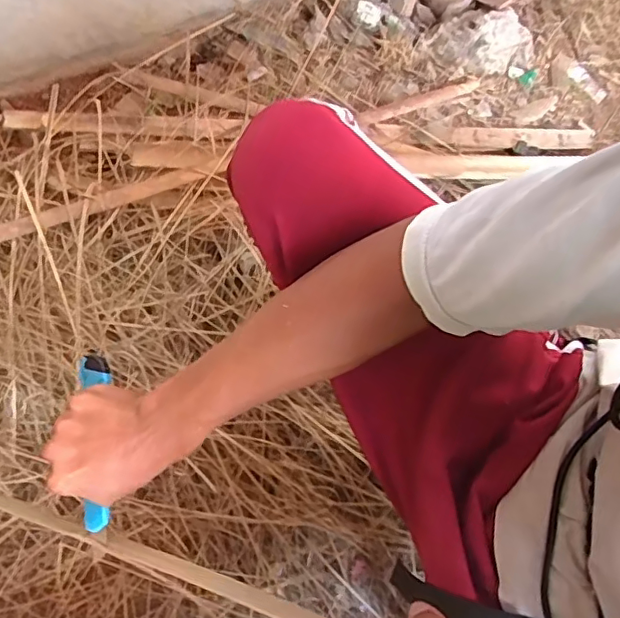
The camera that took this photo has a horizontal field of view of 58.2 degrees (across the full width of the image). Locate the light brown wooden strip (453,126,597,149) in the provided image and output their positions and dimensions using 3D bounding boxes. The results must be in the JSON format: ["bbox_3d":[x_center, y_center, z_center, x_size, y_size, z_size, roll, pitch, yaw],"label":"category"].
[{"bbox_3d":[0.338,-0.272,0.885,0.221,0.013,0.029,1,78,0],"label":"light brown wooden strip"}]

